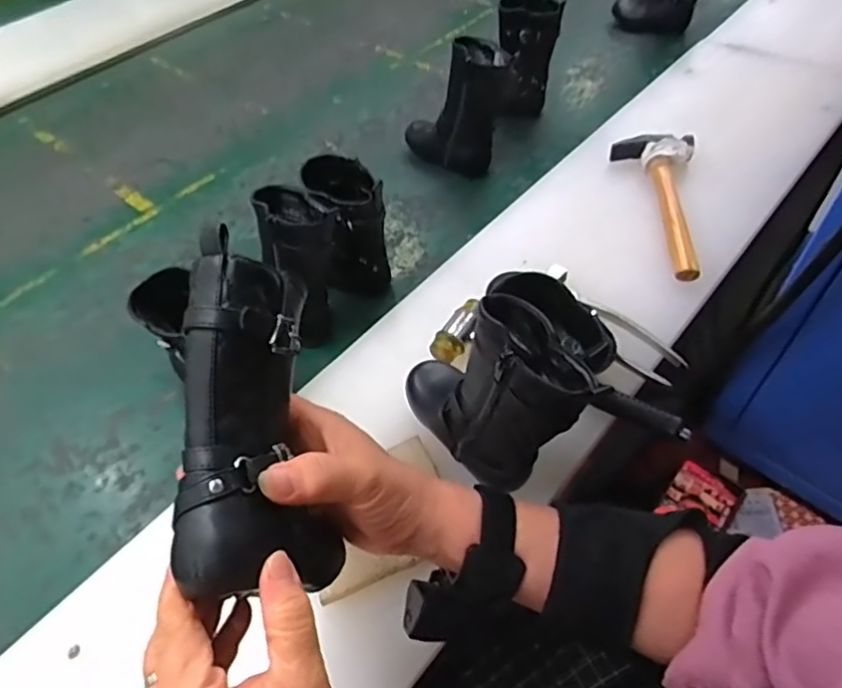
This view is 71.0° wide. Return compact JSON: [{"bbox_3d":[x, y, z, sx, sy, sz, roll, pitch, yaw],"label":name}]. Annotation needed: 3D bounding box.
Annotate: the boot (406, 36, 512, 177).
[{"bbox_3d":[0.042,-0.316,0.806,0.137,0.177,0.065,10,52,13],"label":"boot"}]

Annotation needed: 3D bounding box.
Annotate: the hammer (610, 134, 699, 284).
[{"bbox_3d":[0.279,-0.164,0.676,0.089,0.024,0.240,2,51,6],"label":"hammer"}]

